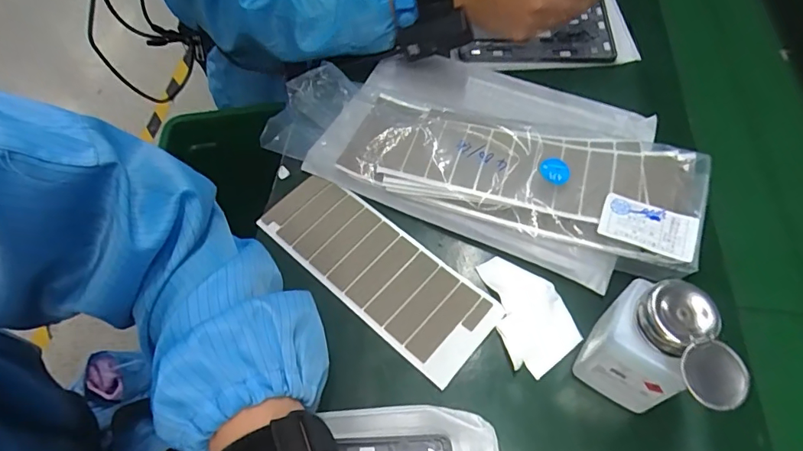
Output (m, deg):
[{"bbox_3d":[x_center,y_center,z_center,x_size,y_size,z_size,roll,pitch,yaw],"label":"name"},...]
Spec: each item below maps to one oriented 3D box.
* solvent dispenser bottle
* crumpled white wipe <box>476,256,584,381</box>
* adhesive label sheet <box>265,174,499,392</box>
[{"bbox_3d":[0.156,0.081,0.296,0.048,0.106,0.070,-41,64,-19],"label":"solvent dispenser bottle"},{"bbox_3d":[0.098,0.063,0.369,0.056,0.006,0.094,-16,60,-9],"label":"crumpled white wipe"},{"bbox_3d":[-0.022,0.034,0.397,0.212,0.006,0.075,38,70,21],"label":"adhesive label sheet"}]

